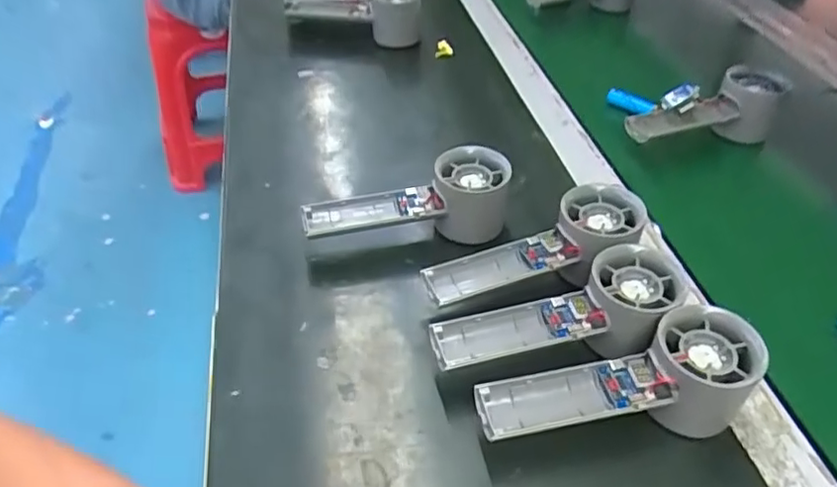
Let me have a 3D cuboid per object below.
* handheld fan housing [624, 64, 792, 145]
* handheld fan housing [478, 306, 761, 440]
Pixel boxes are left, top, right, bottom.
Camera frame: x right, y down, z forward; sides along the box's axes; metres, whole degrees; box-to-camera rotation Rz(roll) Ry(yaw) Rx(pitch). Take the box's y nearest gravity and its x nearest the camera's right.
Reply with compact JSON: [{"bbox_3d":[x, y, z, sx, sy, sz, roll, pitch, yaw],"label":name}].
[{"bbox_3d":[0.274,-0.125,0.585,0.160,0.054,0.046,-14,45,-16],"label":"handheld fan housing"},{"bbox_3d":[0.111,0.083,0.357,0.156,0.067,0.051,-4,43,-5],"label":"handheld fan housing"}]

